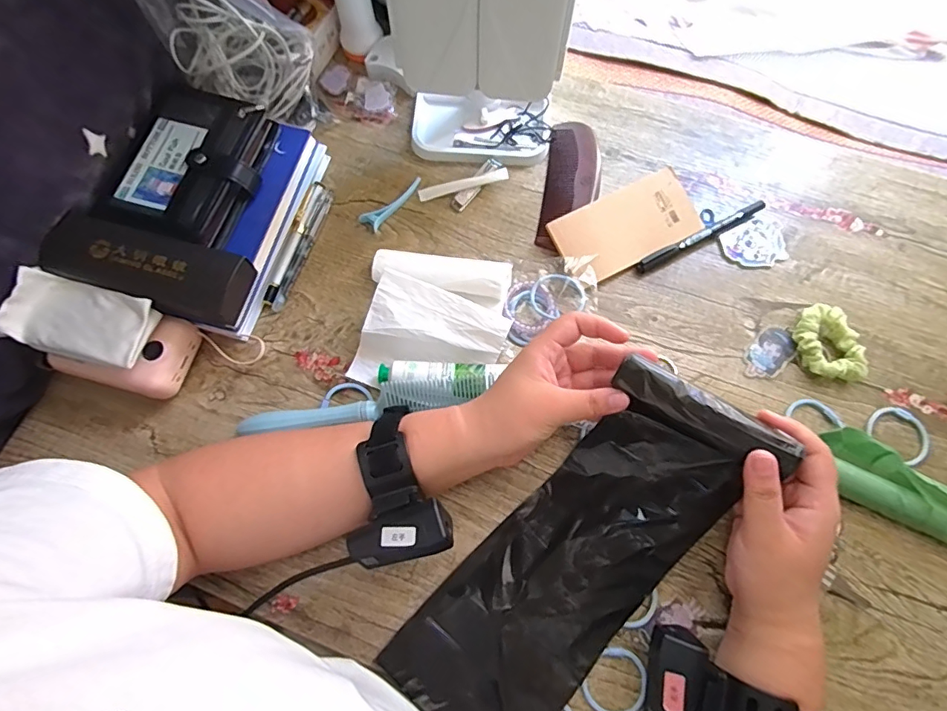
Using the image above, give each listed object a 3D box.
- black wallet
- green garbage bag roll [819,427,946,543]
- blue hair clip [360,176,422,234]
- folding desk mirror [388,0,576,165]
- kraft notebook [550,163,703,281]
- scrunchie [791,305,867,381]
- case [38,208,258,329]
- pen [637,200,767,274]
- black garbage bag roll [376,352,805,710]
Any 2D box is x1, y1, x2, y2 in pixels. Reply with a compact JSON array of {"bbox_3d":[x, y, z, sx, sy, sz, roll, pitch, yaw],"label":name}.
[{"bbox_3d":[-0.253,-0.172,0.446,0.108,0.031,0.148,14,73,6],"label":"black wallet"},{"bbox_3d":[0.330,0.105,0.384,0.124,0.031,0.042,32,75,11],"label":"green garbage bag roll"},{"bbox_3d":[-0.078,-0.150,0.488,0.073,0.009,0.017,-44,79,-12],"label":"blue hair clip"},{"bbox_3d":[0.004,-0.264,0.407,0.141,0.231,0.075,0,72,1],"label":"folding desk mirror"},{"bbox_3d":[0.145,-0.121,0.464,0.137,0.008,0.071,-28,90,-8],"label":"kraft notebook"},{"bbox_3d":[0.308,-0.009,0.433,0.049,0.020,0.069,-21,73,-5],"label":"scrunchie"},{"bbox_3d":[-0.268,-0.072,0.410,0.155,0.037,0.055,15,73,6],"label":"case"},{"bbox_3d":[0.216,-0.113,0.468,0.137,0.012,0.010,-27,73,-7],"label":"pen"},{"bbox_3d":[0.073,0.153,0.371,0.117,0.065,0.310,41,93,10],"label":"black garbage bag roll"}]

